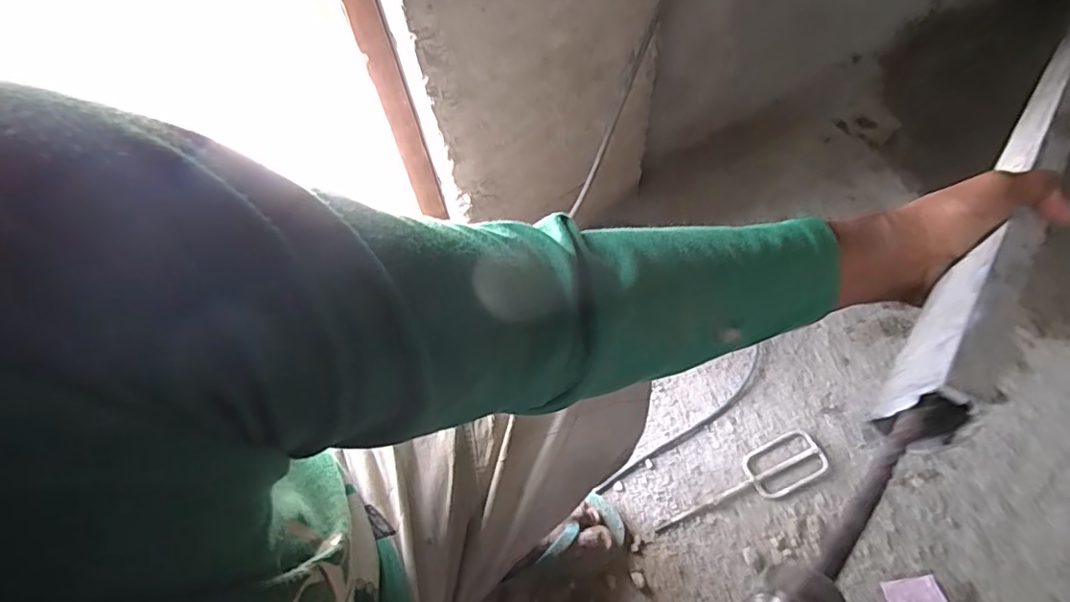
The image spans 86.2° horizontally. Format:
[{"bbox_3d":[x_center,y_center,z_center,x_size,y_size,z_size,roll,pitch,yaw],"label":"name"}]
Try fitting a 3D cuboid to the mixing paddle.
[{"bbox_3d":[0.263,0.238,0.731,0.238,0.006,0.063,-24,63,-9],"label":"mixing paddle"}]

